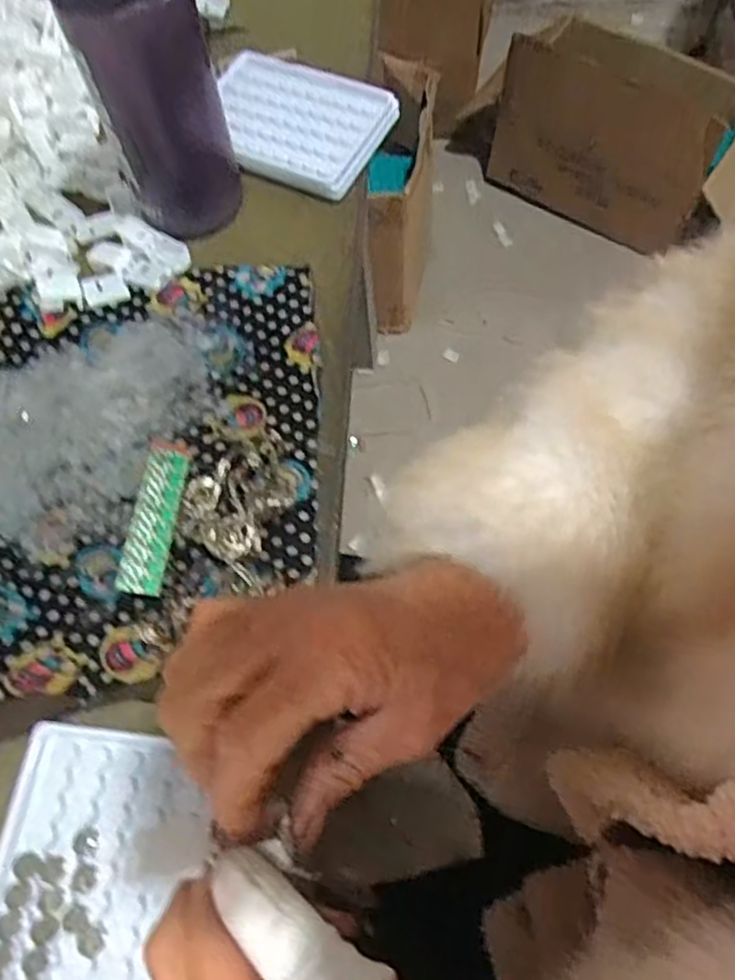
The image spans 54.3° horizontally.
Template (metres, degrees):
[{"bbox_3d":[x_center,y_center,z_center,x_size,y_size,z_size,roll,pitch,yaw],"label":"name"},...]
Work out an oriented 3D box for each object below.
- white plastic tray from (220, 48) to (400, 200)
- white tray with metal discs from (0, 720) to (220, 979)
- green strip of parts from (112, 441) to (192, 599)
[{"bbox_3d":[-0.054,-0.268,0.518,0.137,0.012,0.100,23,69,13],"label":"white plastic tray"},{"bbox_3d":[-0.121,0.176,0.317,0.099,0.017,0.129,7,66,6],"label":"white tray with metal discs"},{"bbox_3d":[-0.114,0.011,0.391,0.022,0.018,0.092,4,66,5],"label":"green strip of parts"}]

